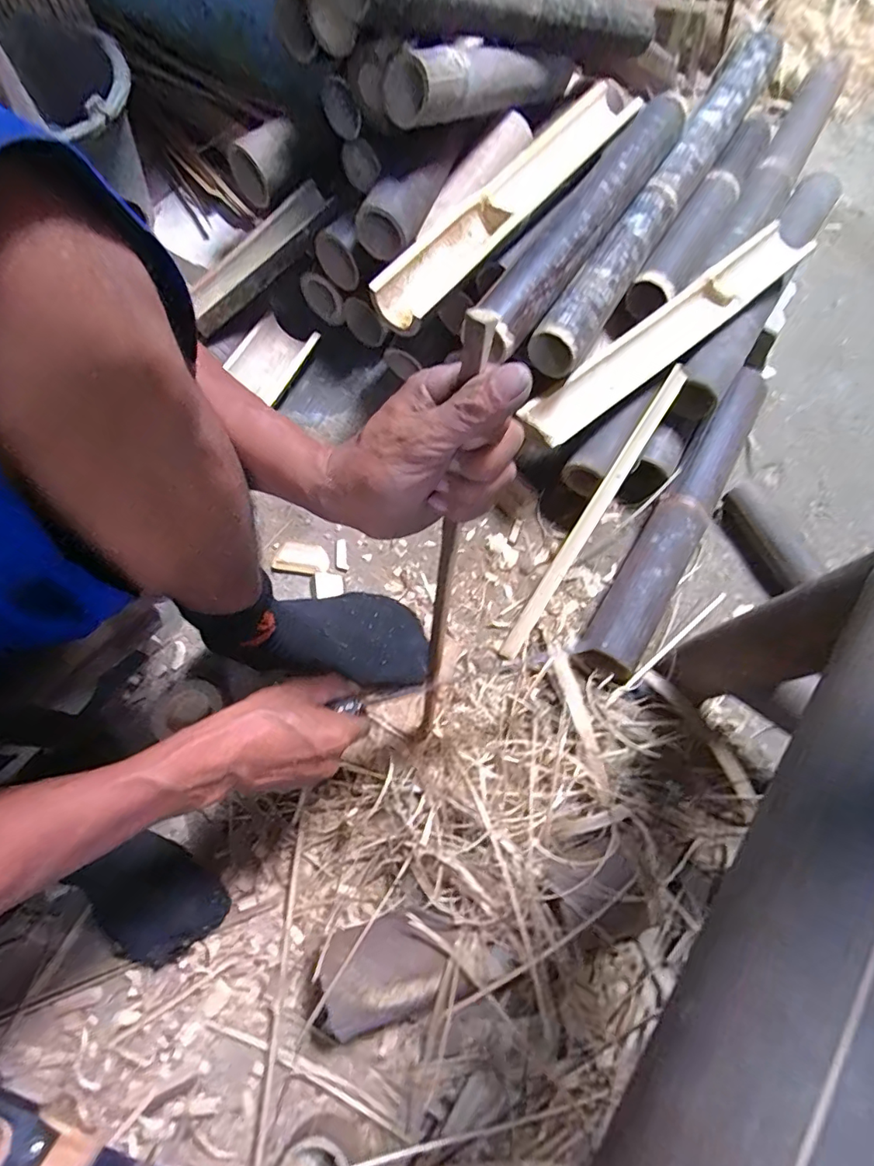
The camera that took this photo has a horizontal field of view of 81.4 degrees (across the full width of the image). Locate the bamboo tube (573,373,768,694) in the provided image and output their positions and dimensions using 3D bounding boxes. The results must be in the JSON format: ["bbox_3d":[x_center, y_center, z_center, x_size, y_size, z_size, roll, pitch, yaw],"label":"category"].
[{"bbox_3d":[0.315,-0.096,0.645,0.070,0.067,0.505,31,70,10],"label":"bamboo tube"}]

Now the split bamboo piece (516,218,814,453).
[{"bbox_3d":[0.281,-0.309,0.636,0.443,0.032,0.066,-37,73,-3],"label":"split bamboo piece"}]

